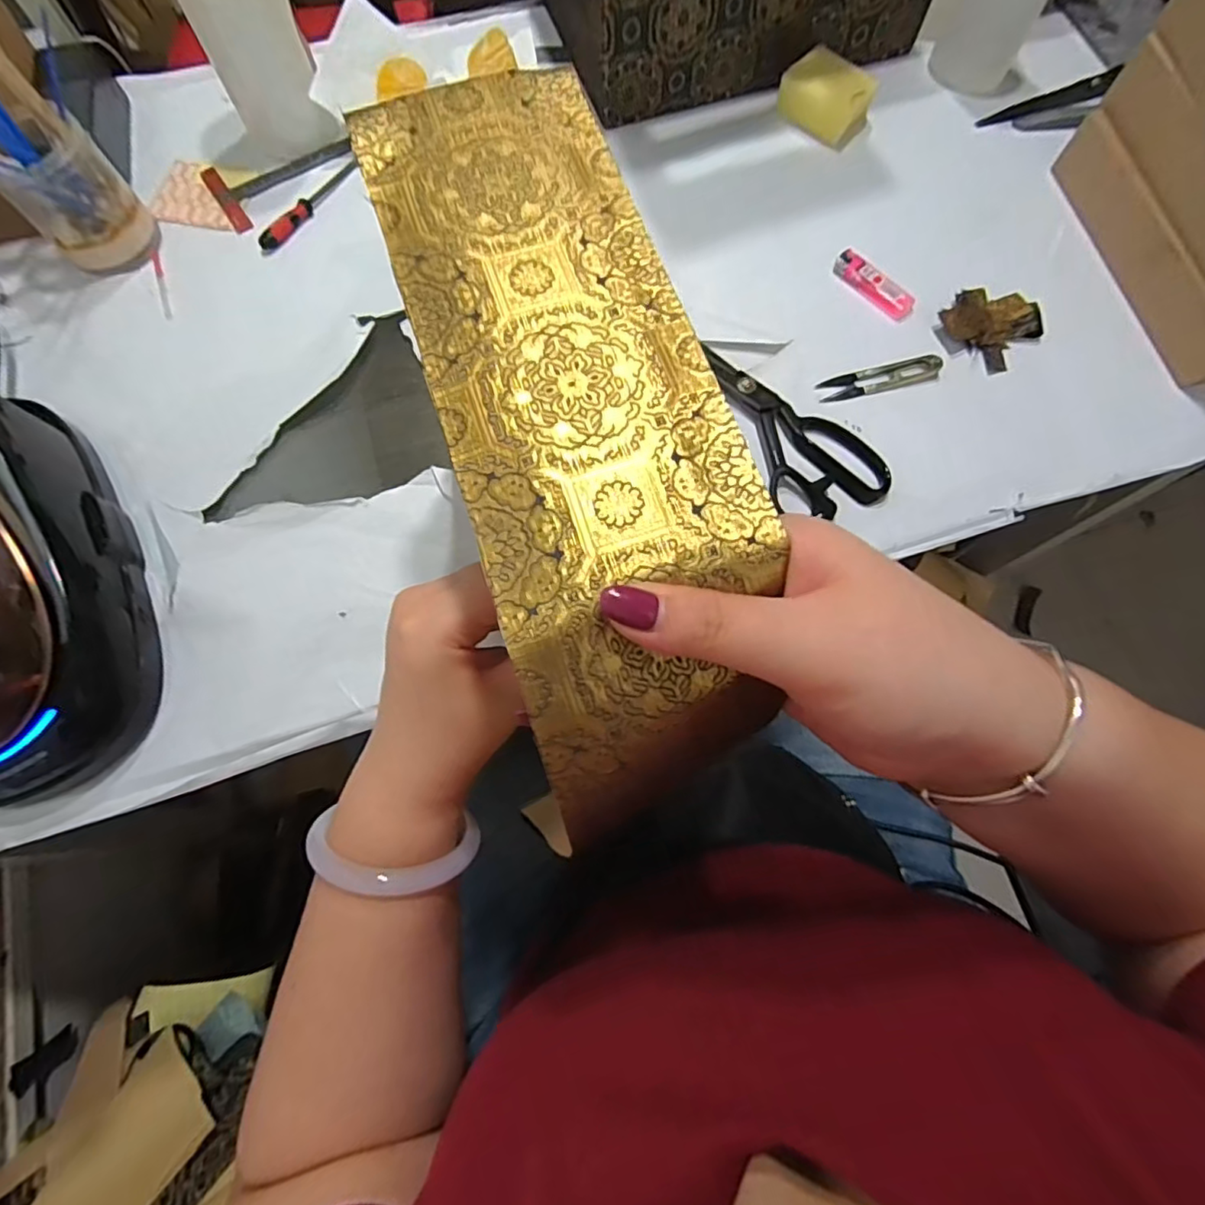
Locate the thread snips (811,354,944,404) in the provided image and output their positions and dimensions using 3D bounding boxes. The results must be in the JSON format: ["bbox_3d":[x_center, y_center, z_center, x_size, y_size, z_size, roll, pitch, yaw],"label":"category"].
[{"bbox_3d":[0.230,-0.186,0.497,0.104,0.007,0.025,-13,74,-4],"label":"thread snips"}]

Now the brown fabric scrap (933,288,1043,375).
[{"bbox_3d":[0.330,-0.238,0.513,0.087,0.008,0.070,-43,78,-12],"label":"brown fabric scrap"}]

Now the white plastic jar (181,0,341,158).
[{"bbox_3d":[-0.295,-0.479,0.512,0.081,0.144,0.087,0,73,0],"label":"white plastic jar"}]

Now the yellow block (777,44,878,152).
[{"bbox_3d":[0.214,-0.483,0.574,0.082,0.041,0.062,41,77,11],"label":"yellow block"}]

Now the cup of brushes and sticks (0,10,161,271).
[{"bbox_3d":[-0.449,-0.353,0.480,0.098,0.137,0.090,7,73,2],"label":"cup of brushes and sticks"}]

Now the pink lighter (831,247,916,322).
[{"bbox_3d":[0.236,-0.278,0.526,0.024,0.014,0.080,-41,77,-11],"label":"pink lighter"}]

